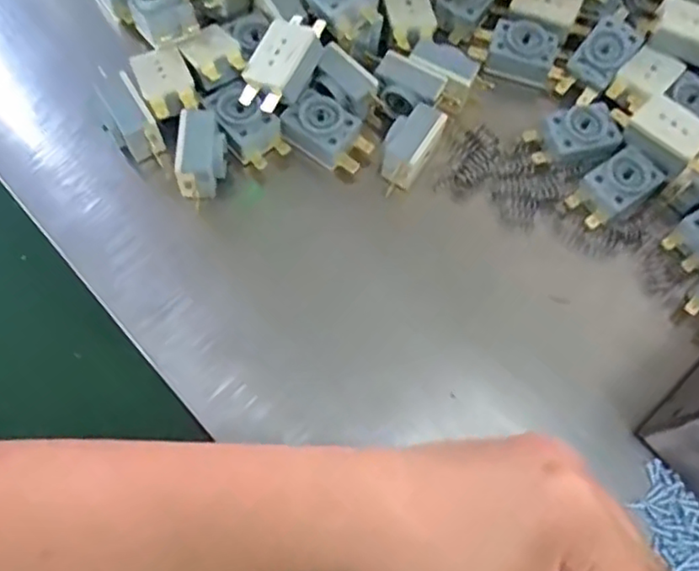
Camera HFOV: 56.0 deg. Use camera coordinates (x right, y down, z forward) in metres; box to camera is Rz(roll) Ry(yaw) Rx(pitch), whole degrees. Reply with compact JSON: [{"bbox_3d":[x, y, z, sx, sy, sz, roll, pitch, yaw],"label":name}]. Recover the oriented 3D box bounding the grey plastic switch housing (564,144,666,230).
[{"bbox_3d":[0.141,-0.051,0.350,0.045,0.019,0.027,-34,74,-14],"label":"grey plastic switch housing"}]

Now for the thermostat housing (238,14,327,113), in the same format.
[{"bbox_3d":[-0.034,-0.117,0.344,0.030,0.015,0.056,27,70,8],"label":"thermostat housing"}]

